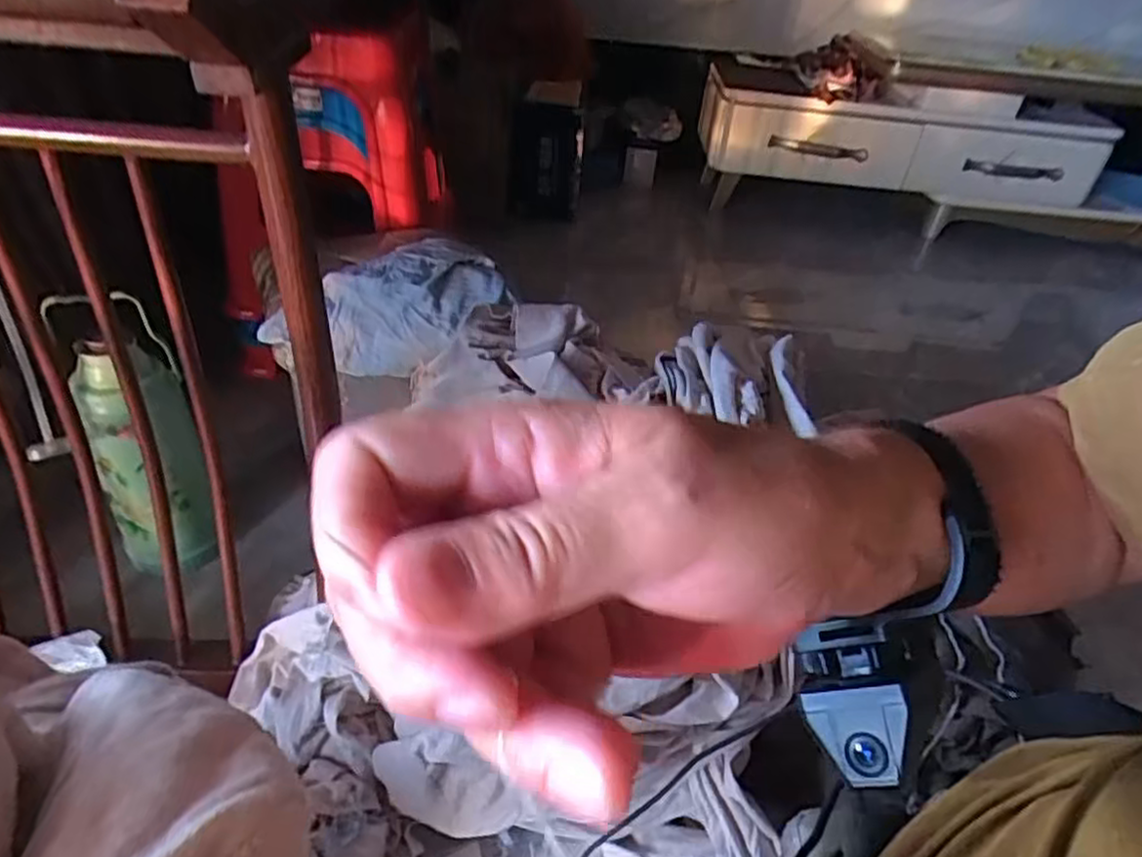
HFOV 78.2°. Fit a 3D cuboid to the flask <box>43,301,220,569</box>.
[{"bbox_3d":[-0.503,0.021,0.823,0.106,0.338,0.111,-9,41,-18],"label":"flask"}]

